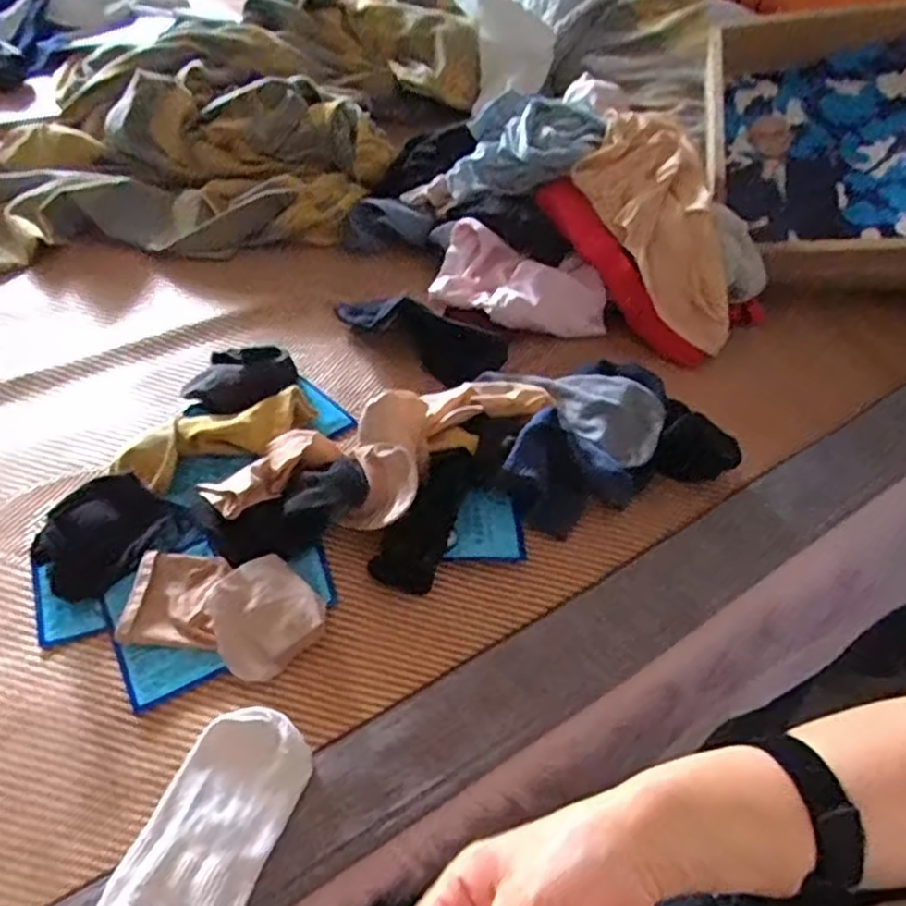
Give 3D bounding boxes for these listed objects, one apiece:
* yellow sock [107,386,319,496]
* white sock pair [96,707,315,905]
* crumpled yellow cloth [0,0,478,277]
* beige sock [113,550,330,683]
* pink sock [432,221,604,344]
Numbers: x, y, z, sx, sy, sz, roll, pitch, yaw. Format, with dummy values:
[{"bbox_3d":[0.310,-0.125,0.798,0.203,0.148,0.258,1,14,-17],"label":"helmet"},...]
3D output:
[{"bbox_3d":[-0.194,-0.008,0.608,0.168,0.034,0.054,-20,54,-21],"label":"yellow sock"},{"bbox_3d":[-0.150,0.235,0.433,0.075,0.023,0.162,19,50,11],"label":"white sock pair"},{"bbox_3d":[-0.269,-0.461,0.942,0.660,0.107,0.537,-8,50,-12],"label":"crumpled yellow cloth"},{"bbox_3d":[-0.161,0.111,0.519,0.138,0.025,0.081,15,49,7],"label":"beige sock"},{"bbox_3d":[0.069,-0.170,0.749,0.179,0.047,0.113,13,49,5],"label":"pink sock"}]

